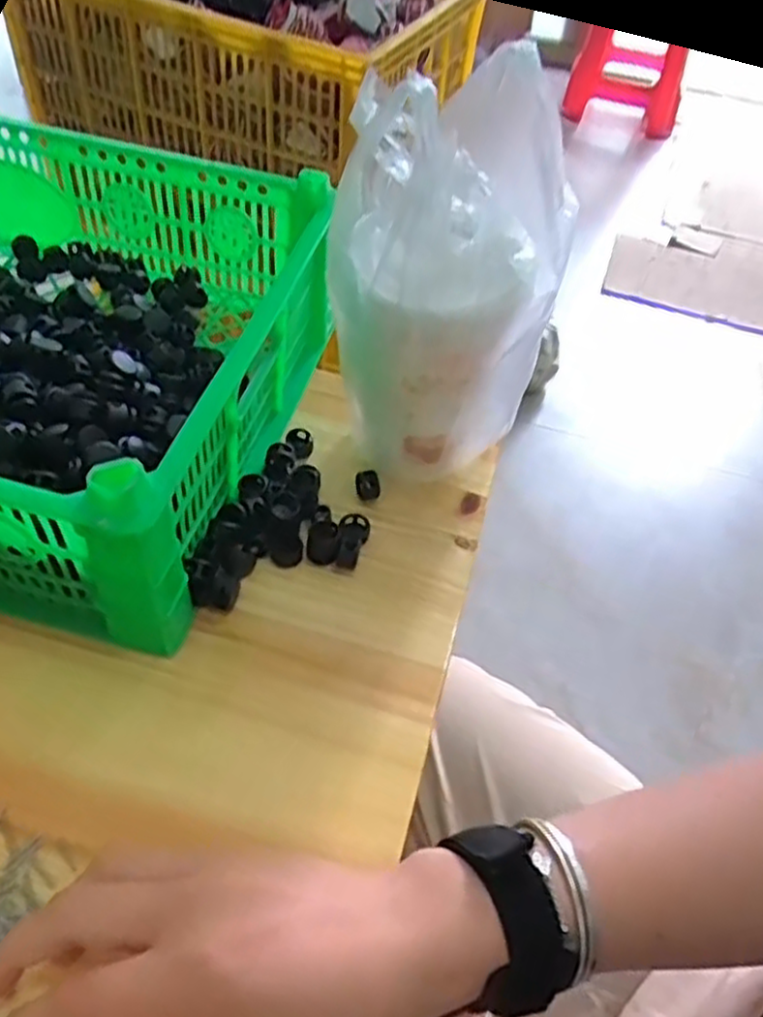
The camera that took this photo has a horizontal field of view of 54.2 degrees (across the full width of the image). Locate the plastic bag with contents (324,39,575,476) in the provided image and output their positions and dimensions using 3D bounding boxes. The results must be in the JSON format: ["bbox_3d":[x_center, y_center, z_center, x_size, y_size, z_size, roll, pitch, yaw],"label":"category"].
[{"bbox_3d":[0.032,-0.122,0.394,0.110,0.201,0.129,8,48,1],"label":"plastic bag with contents"}]

